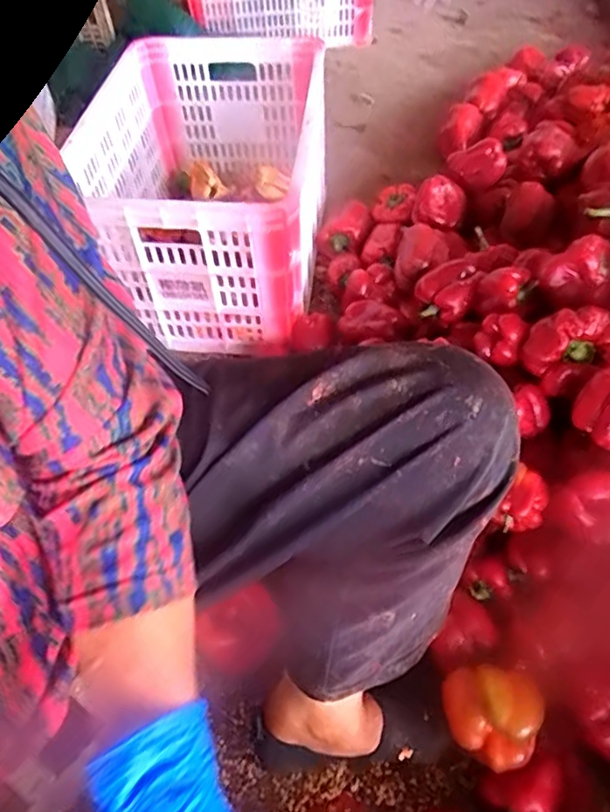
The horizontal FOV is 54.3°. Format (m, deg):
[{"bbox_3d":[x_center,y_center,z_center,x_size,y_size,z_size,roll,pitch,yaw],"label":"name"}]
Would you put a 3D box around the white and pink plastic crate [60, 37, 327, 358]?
[{"bbox_3d":[-0.160,-0.382,1.008,0.354,0.254,0.493,3,52,5],"label":"white and pink plastic crate"}]

